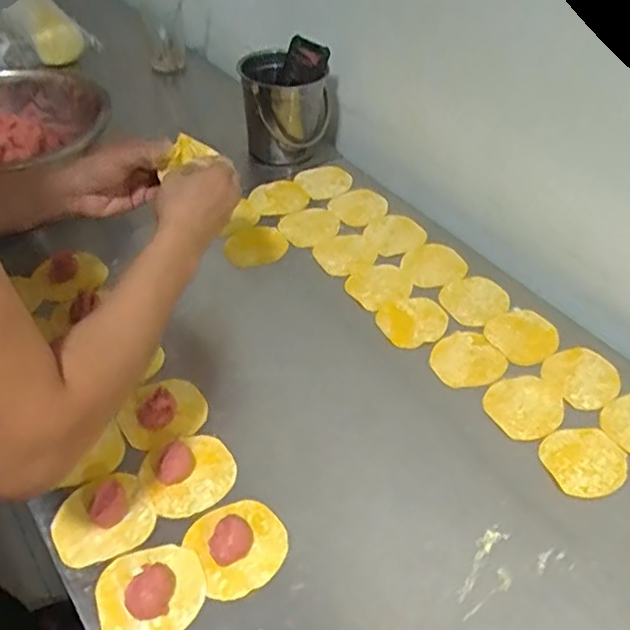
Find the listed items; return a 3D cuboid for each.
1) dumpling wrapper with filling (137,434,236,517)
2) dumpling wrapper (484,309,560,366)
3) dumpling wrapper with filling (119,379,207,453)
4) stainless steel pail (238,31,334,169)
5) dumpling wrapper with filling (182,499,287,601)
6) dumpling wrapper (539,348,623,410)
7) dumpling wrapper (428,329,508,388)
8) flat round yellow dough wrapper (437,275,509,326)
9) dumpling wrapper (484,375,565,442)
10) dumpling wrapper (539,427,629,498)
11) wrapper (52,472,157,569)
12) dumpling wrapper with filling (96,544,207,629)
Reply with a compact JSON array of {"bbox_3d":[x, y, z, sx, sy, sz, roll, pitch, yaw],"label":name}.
[{"bbox_3d":[-0.117,0.142,0.583,0.083,0.018,0.074,-10,46,-13],"label":"dumpling wrapper with filling"},{"bbox_3d":[0.245,0.023,0.746,0.085,0.004,0.076,-23,50,-24],"label":"dumpling wrapper"},{"bbox_3d":[-0.154,0.088,0.639,0.083,0.028,0.078,2,44,-2],"label":"dumpling wrapper with filling"},{"bbox_3d":[-0.045,-0.326,0.985,0.138,0.155,0.116,3,44,0],"label":"stainless steel pail"},{"bbox_3d":[-0.065,0.194,0.549,0.078,0.019,0.077,2,44,-2],"label":"dumpling wrapper with filling"},{"bbox_3d":[0.297,0.067,0.705,0.082,0.005,0.077,2,44,-2],"label":"dumpling wrapper"},{"bbox_3d":[0.171,0.049,0.719,0.084,0.004,0.073,-22,50,-24],"label":"dumpling wrapper"},{"bbox_3d":[0.199,-0.019,0.790,0.089,0.004,0.072,-23,50,-24],"label":"flat round yellow dough wrapper"},{"bbox_3d":[0.223,0.094,0.672,0.084,0.004,0.073,-24,50,-25],"label":"dumpling wrapper"},{"bbox_3d":[0.266,0.143,0.626,0.081,0.004,0.070,-16,48,-16],"label":"dumpling wrapper"},{"bbox_3d":[-0.188,0.173,0.558,0.082,0.033,0.078,2,44,-2],"label":"wrapper"},{"bbox_3d":[-0.133,0.221,0.516,0.084,0.023,0.074,-14,47,-17],"label":"dumpling wrapper with filling"}]

